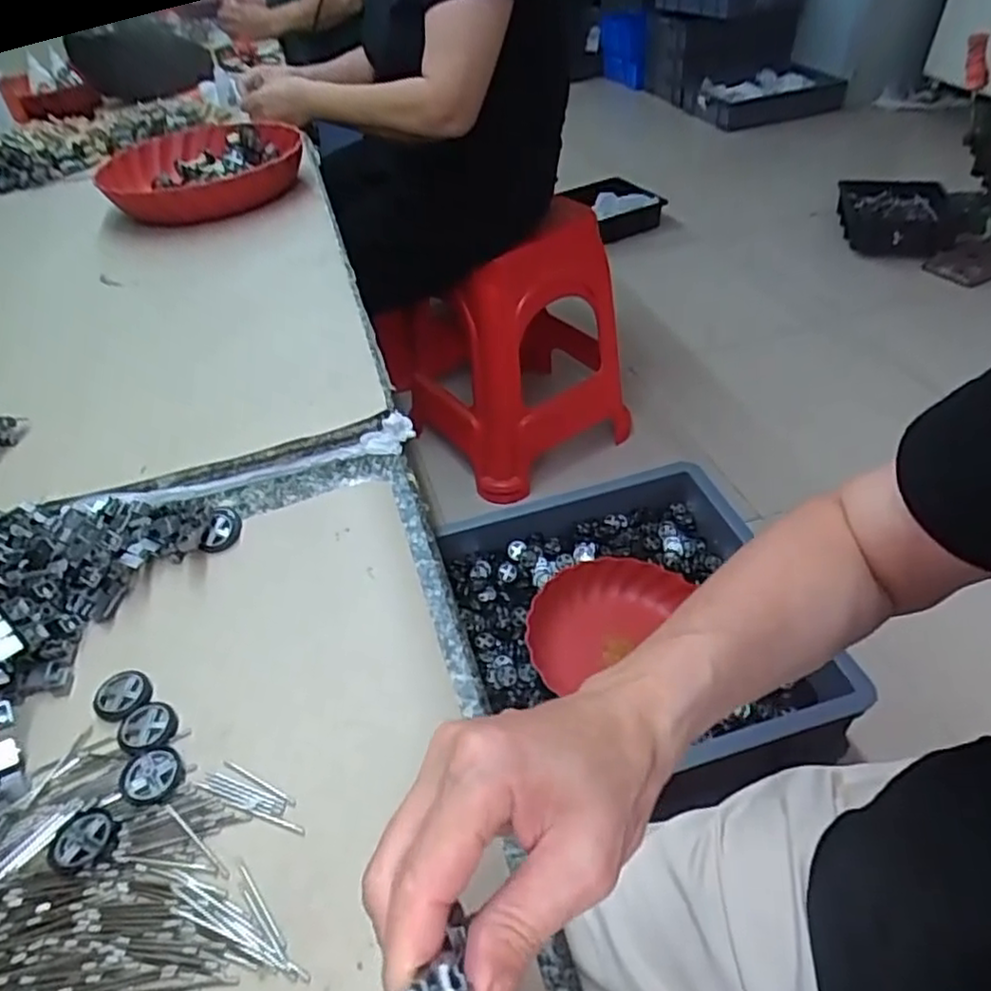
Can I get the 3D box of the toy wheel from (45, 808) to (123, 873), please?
[{"bbox_3d":[-0.183,0.153,0.310,0.028,0.004,0.026,-3,43,2],"label":"toy wheel"}]

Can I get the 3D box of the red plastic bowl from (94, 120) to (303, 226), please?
[{"bbox_3d":[-0.352,-0.392,0.837,0.226,0.046,0.223,-18,45,-13],"label":"red plastic bowl"}]

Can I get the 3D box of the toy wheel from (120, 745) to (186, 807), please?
[{"bbox_3d":[-0.163,0.132,0.331,0.027,0.005,0.027,-3,43,2],"label":"toy wheel"}]

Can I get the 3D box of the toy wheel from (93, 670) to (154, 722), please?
[{"bbox_3d":[-0.197,0.105,0.368,0.028,0.004,0.028,-3,43,2],"label":"toy wheel"}]

